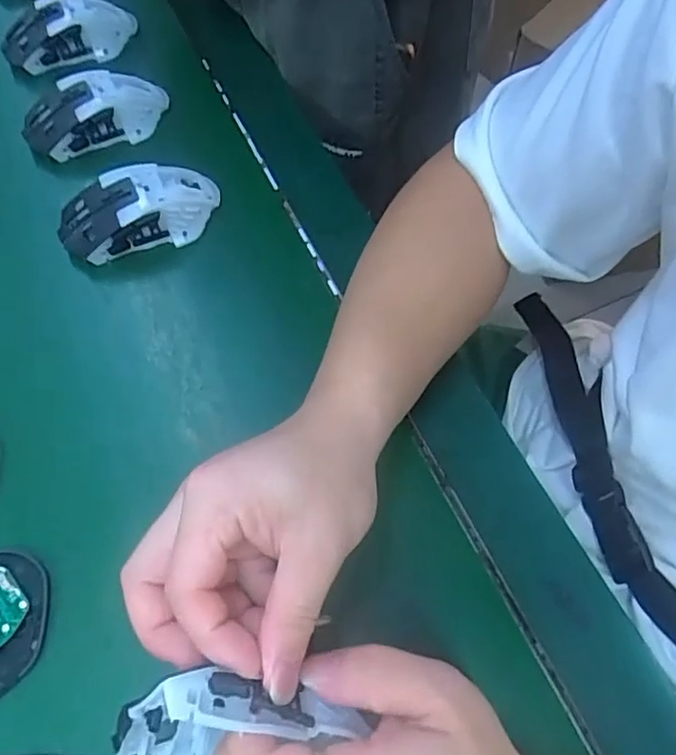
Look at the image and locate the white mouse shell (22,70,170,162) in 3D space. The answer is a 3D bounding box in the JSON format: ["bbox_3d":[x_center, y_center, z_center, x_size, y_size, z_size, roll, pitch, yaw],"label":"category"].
[{"bbox_3d":[-0.196,-0.216,0.500,0.116,0.035,0.056,-20,64,-11],"label":"white mouse shell"}]

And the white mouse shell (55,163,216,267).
[{"bbox_3d":[-0.145,-0.122,0.453,0.114,0.038,0.055,-23,65,-12],"label":"white mouse shell"}]

